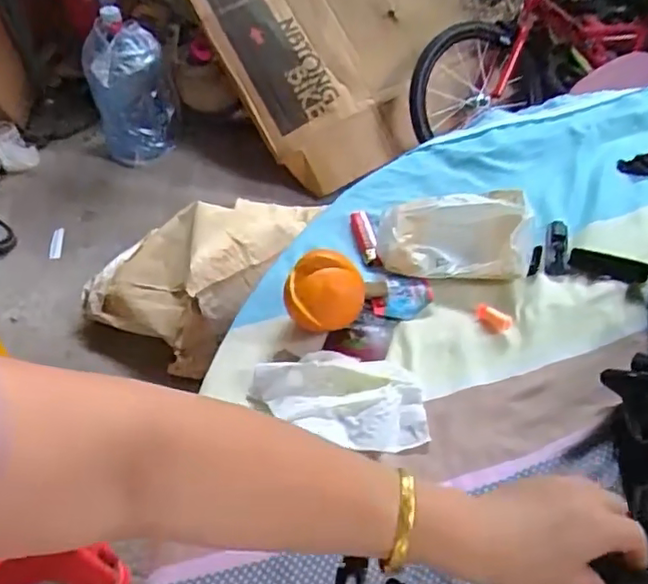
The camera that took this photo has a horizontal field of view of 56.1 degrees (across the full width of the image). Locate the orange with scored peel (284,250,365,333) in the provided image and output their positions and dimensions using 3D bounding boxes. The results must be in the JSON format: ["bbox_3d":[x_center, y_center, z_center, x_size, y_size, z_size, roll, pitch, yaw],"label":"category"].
[{"bbox_3d":[-0.001,0.002,0.569,0.072,0.070,0.065,-7,47,0],"label":"orange with scored peel"}]

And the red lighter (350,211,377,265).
[{"bbox_3d":[0.044,-0.060,0.654,0.018,0.017,0.061,-11,47,-4],"label":"red lighter"}]

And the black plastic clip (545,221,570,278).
[{"bbox_3d":[0.240,-0.046,0.628,0.021,0.011,0.066,6,62,10],"label":"black plastic clip"}]

